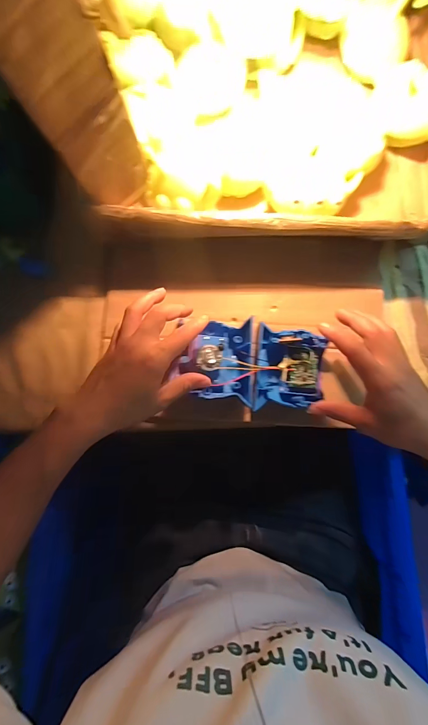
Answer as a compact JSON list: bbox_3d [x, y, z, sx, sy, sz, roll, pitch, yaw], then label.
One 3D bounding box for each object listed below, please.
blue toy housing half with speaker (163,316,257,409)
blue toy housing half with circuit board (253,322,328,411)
[{"bbox_3d":[0.002,-0.003,0.351,0.090,0.041,0.083,3,88,-2],"label":"blue toy housing half with speaker"},{"bbox_3d":[0.083,0.006,0.353,0.073,0.030,0.082,4,88,-2],"label":"blue toy housing half with circuit board"}]

